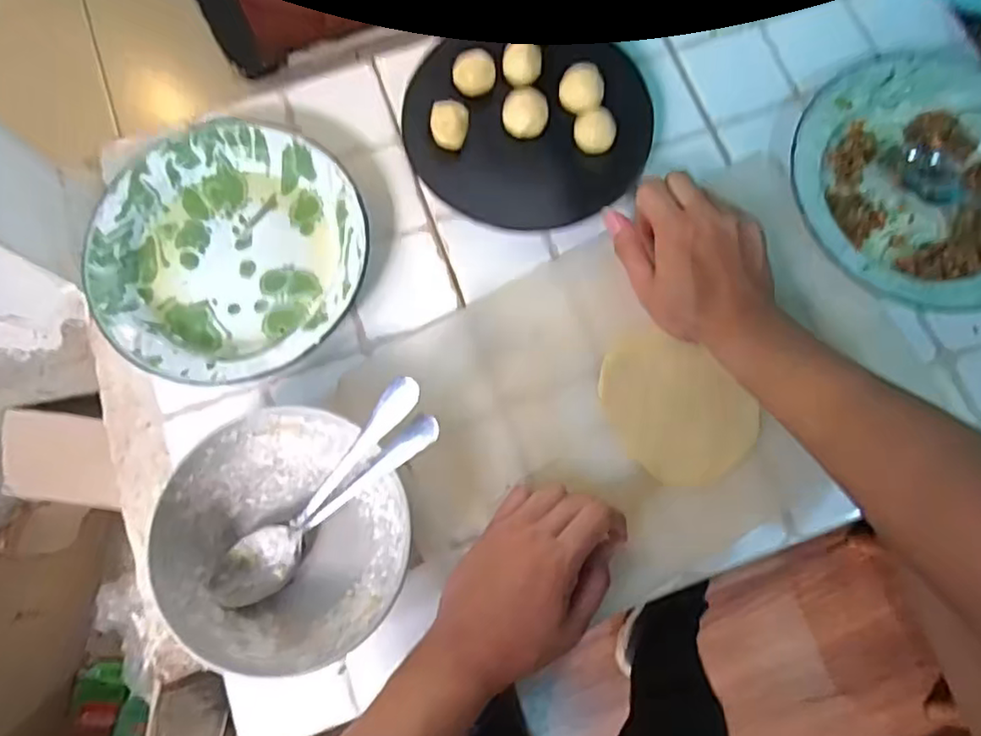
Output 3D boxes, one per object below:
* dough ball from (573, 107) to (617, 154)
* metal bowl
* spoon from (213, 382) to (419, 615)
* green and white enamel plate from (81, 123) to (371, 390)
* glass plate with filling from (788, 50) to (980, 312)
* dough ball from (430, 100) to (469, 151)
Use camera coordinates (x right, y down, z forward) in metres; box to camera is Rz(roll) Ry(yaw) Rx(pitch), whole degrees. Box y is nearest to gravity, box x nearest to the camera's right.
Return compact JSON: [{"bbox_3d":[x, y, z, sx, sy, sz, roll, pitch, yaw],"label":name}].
[{"bbox_3d":[0.085,-0.192,0.540,0.033,0.026,0.027,12,77,2],"label":"dough ball"},{"bbox_3d":[-0.137,0.115,0.453,0.156,0.050,0.166,0,77,0],"label":"metal bowl"},{"bbox_3d":[-0.116,0.083,0.445,0.041,0.031,0.200,42,102,9],"label":"spoon"},{"bbox_3d":[-0.202,-0.089,0.521,0.202,0.030,0.205,0,77,0],"label":"green and white enamel plate"},{"bbox_3d":[0.342,-0.145,0.529,0.193,0.037,0.211,0,77,0],"label":"glass plate with filling"},{"bbox_3d":[-0.034,-0.196,0.535,0.029,0.020,0.038,6,99,-20],"label":"dough ball"}]

